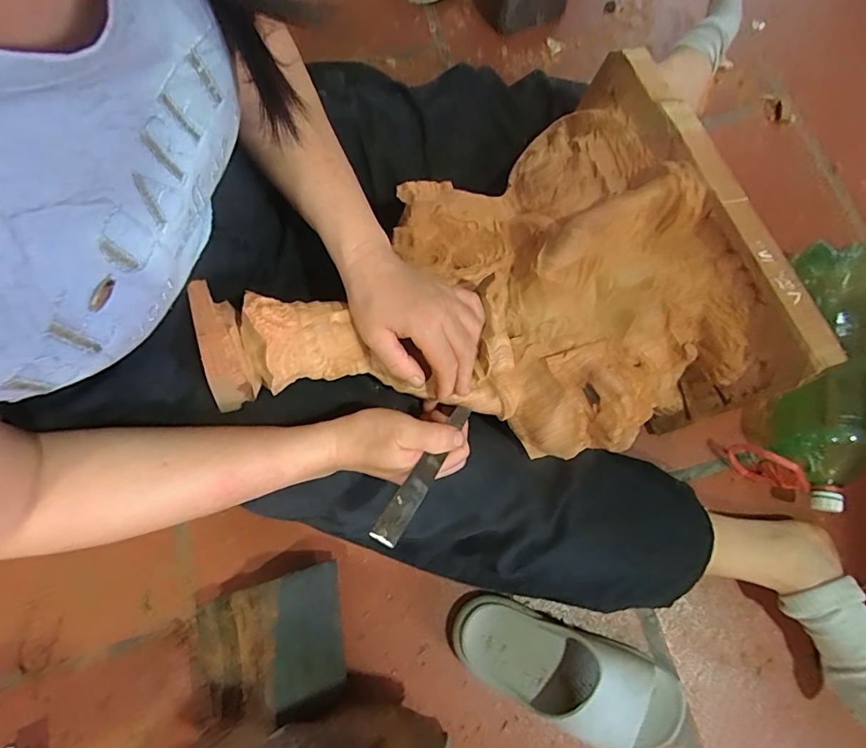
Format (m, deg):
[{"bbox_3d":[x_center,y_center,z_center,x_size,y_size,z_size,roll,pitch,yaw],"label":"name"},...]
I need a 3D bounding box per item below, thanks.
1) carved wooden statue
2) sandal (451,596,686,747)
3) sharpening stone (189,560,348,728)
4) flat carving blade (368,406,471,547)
[{"bbox_3d":[0.058,-0.090,0.466,0.506,0.153,0.373,-20,75,-7],"label":"carved wooden statue"},{"bbox_3d":[0.146,0.322,0.520,0.258,0.063,0.097,24,75,6],"label":"sandal"},{"bbox_3d":[-0.187,0.288,0.515,0.176,0.082,0.144,-8,74,-3],"label":"sharpening stone"},{"bbox_3d":[-0.004,0.076,0.389,0.021,0.005,0.141,38,52,-1],"label":"flat carving blade"}]

